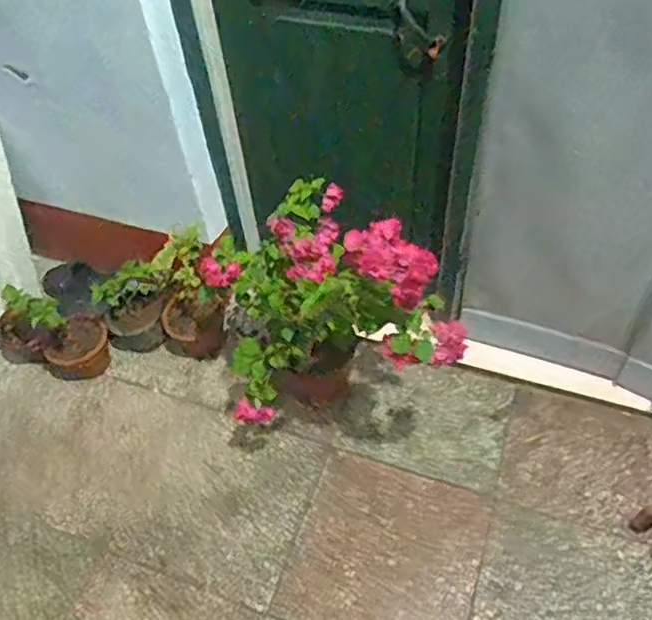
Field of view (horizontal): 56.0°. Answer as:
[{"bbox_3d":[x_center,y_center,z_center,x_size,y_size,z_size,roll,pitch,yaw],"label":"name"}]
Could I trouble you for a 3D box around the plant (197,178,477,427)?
[{"bbox_3d":[-0.025,0.064,1.233,0.287,0.726,0.491,-34,56,-21],"label":"plant"}]

